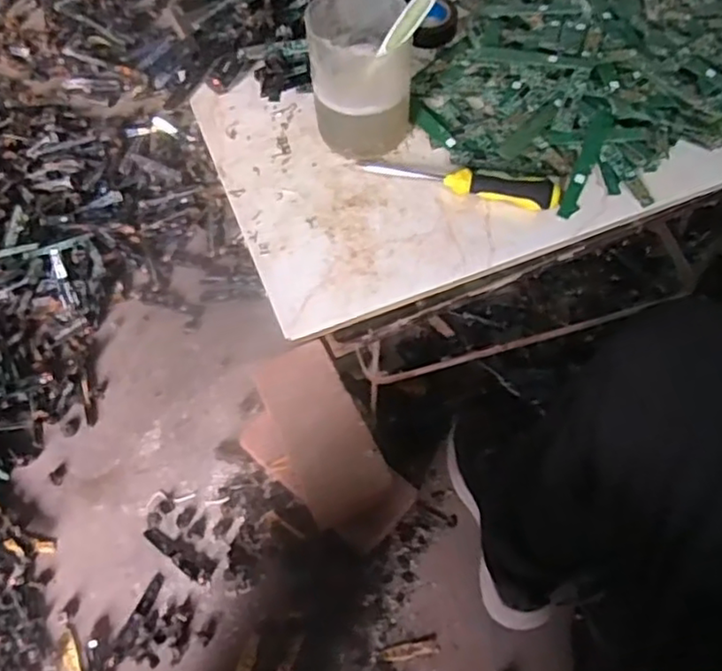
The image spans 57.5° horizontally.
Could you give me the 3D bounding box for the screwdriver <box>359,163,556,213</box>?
[{"bbox_3d":[0.077,-0.125,0.516,0.155,0.021,0.020,13,61,8],"label":"screwdriver"}]

